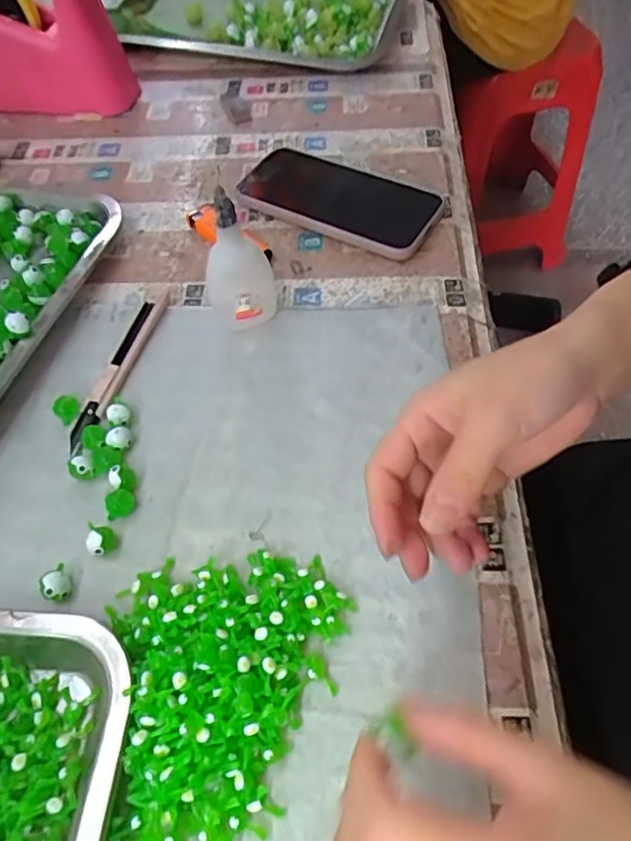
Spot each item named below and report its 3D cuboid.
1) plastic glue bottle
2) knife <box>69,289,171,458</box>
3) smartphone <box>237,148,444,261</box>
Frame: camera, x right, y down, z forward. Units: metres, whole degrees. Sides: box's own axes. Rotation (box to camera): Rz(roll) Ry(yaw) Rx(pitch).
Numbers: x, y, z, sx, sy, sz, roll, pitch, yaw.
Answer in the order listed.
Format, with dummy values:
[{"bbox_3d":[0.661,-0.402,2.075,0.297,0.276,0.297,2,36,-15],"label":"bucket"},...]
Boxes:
[{"bbox_3d":[-0.049,-0.104,0.377,0.041,0.100,0.029,-7,56,-2],"label":"plastic glue bottle"},{"bbox_3d":[-0.129,-0.040,0.390,0.018,0.012,0.137,12,57,11],"label":"knife"},{"bbox_3d":[0.018,-0.177,0.469,0.159,0.011,0.075,25,61,18],"label":"smartphone"}]

